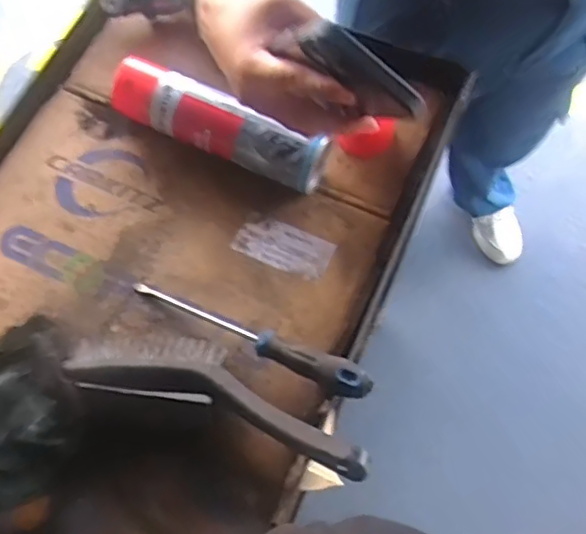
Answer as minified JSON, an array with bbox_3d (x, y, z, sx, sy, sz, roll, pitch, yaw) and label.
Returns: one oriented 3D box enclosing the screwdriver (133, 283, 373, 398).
[{"bbox_3d":[-0.043,0.063,0.591,0.252,0.029,0.028,21,69,25],"label":"screwdriver"}]

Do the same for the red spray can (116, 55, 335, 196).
[{"bbox_3d":[-0.081,-0.151,0.663,0.241,0.056,0.059,26,71,10],"label":"red spray can"}]

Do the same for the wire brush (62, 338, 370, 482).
[{"bbox_3d":[-0.067,0.108,0.558,0.284,0.050,0.077,17,69,6],"label":"wire brush"}]

